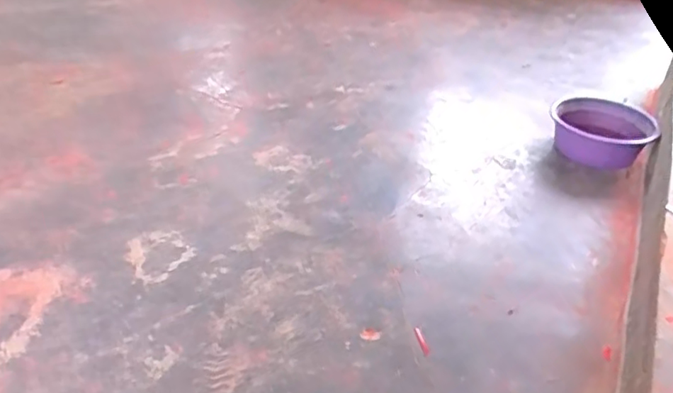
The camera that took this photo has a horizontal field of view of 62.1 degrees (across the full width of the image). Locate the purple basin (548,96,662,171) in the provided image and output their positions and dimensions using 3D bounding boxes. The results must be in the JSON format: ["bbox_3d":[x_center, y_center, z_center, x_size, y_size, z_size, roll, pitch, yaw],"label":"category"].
[{"bbox_3d":[0.744,-0.185,1.566,0.254,0.111,0.260,1,36,-1],"label":"purple basin"}]

